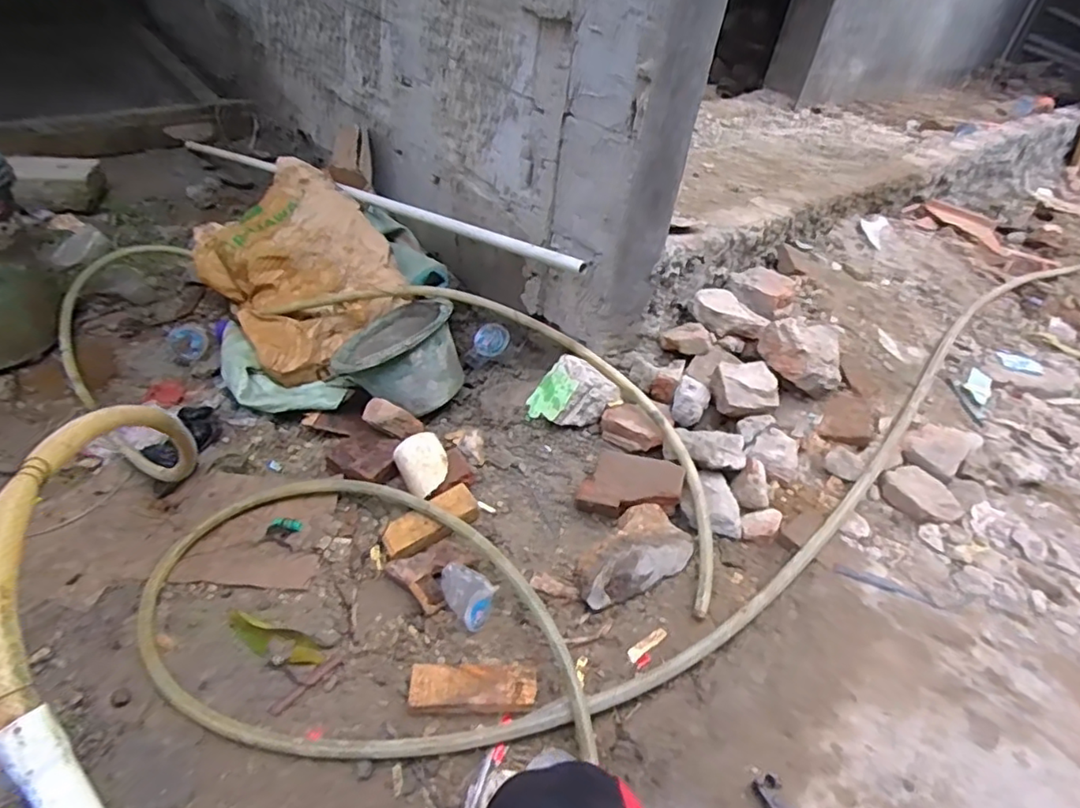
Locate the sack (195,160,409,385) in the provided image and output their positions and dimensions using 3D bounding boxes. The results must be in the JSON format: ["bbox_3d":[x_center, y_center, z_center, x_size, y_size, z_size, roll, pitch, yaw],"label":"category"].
[{"bbox_3d":[-0.549,-0.318,1.382,0.344,0.237,0.479,-24,52,-32],"label":"sack"}]

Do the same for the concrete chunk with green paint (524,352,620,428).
[{"bbox_3d":[0.061,-0.008,1.139,0.121,0.141,0.071,31,10,-23],"label":"concrete chunk with green paint"}]

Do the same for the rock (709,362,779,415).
[{"bbox_3d":[0.385,-0.028,1.135,0.109,0.059,0.091,1,42,-9],"label":"rock"}]

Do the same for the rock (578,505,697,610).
[{"bbox_3d":[0.140,0.231,0.943,0.187,0.081,0.109,-14,47,-24],"label":"rock"}]

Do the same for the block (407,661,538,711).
[{"bbox_3d":[-0.090,0.383,0.815,0.169,0.041,0.062,4,42,-6],"label":"block"}]

